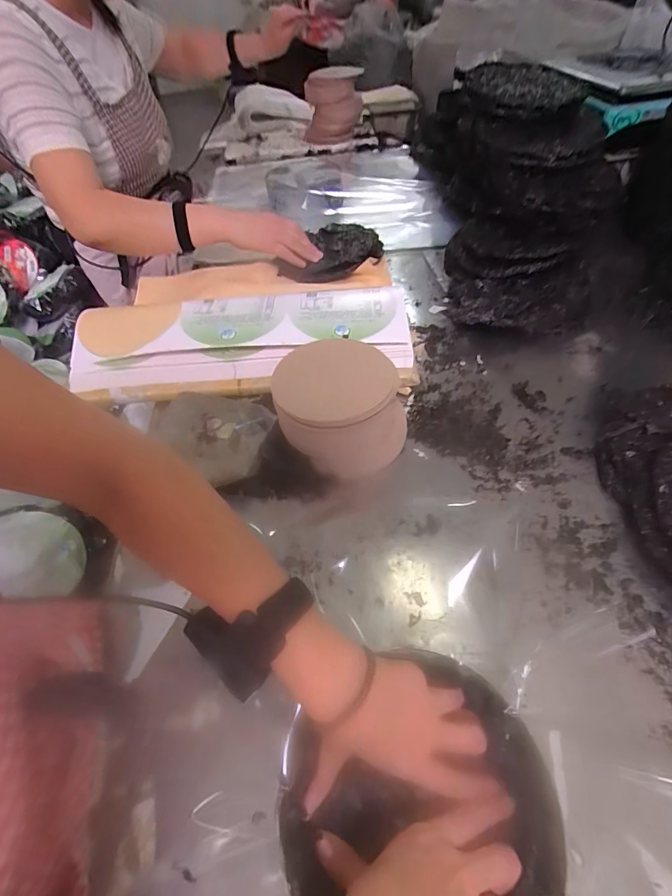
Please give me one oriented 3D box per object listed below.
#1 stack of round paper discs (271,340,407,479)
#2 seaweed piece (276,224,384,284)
[{"bbox_3d":[0.007,-0.052,0.507,0.147,0.107,0.142,-1,51,5],"label":"stack of round paper discs"},{"bbox_3d":[0.010,-0.373,0.790,0.162,0.031,0.202,21,56,21],"label":"seaweed piece"}]

